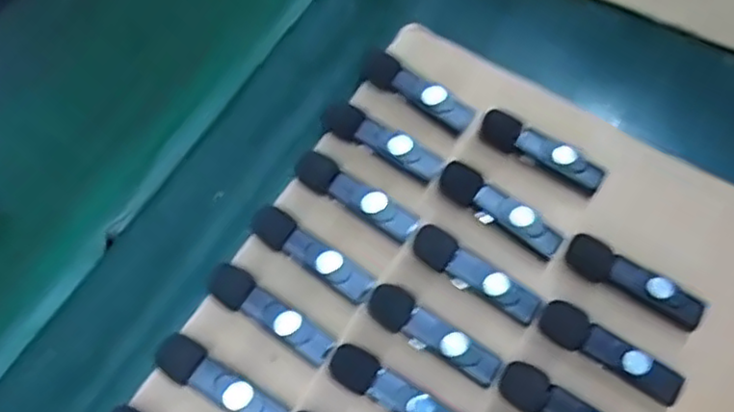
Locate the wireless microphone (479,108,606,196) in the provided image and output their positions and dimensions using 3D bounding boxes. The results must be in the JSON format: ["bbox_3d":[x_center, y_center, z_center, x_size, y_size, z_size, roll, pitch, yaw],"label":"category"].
[{"bbox_3d":[0.087,-0.026,0.332,0.063,0.018,0.015,29,71,15],"label":"wireless microphone"}]

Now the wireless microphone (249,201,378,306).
[{"bbox_3d":[-0.026,0.023,0.312,0.065,0.019,0.017,31,71,15],"label":"wireless microphone"}]

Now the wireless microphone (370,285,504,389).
[{"bbox_3d":[0.029,0.059,0.298,0.063,0.016,0.017,31,71,16],"label":"wireless microphone"}]

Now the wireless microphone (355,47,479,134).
[{"bbox_3d":[0.025,-0.060,0.347,0.066,0.018,0.015,34,72,16],"label":"wireless microphone"}]

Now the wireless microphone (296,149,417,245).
[{"bbox_3d":[-0.005,-0.004,0.323,0.065,0.015,0.017,29,71,15],"label":"wireless microphone"}]

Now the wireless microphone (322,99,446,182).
[{"bbox_3d":[0.007,-0.031,0.334,0.066,0.016,0.015,29,71,15],"label":"wireless microphone"}]

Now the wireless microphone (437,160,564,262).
[{"bbox_3d":[0.063,0.003,0.320,0.063,0.017,0.017,34,72,16],"label":"wireless microphone"}]

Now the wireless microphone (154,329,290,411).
[{"bbox_3d":[-0.063,0.079,0.288,0.062,0.017,0.018,31,71,16],"label":"wireless microphone"}]

